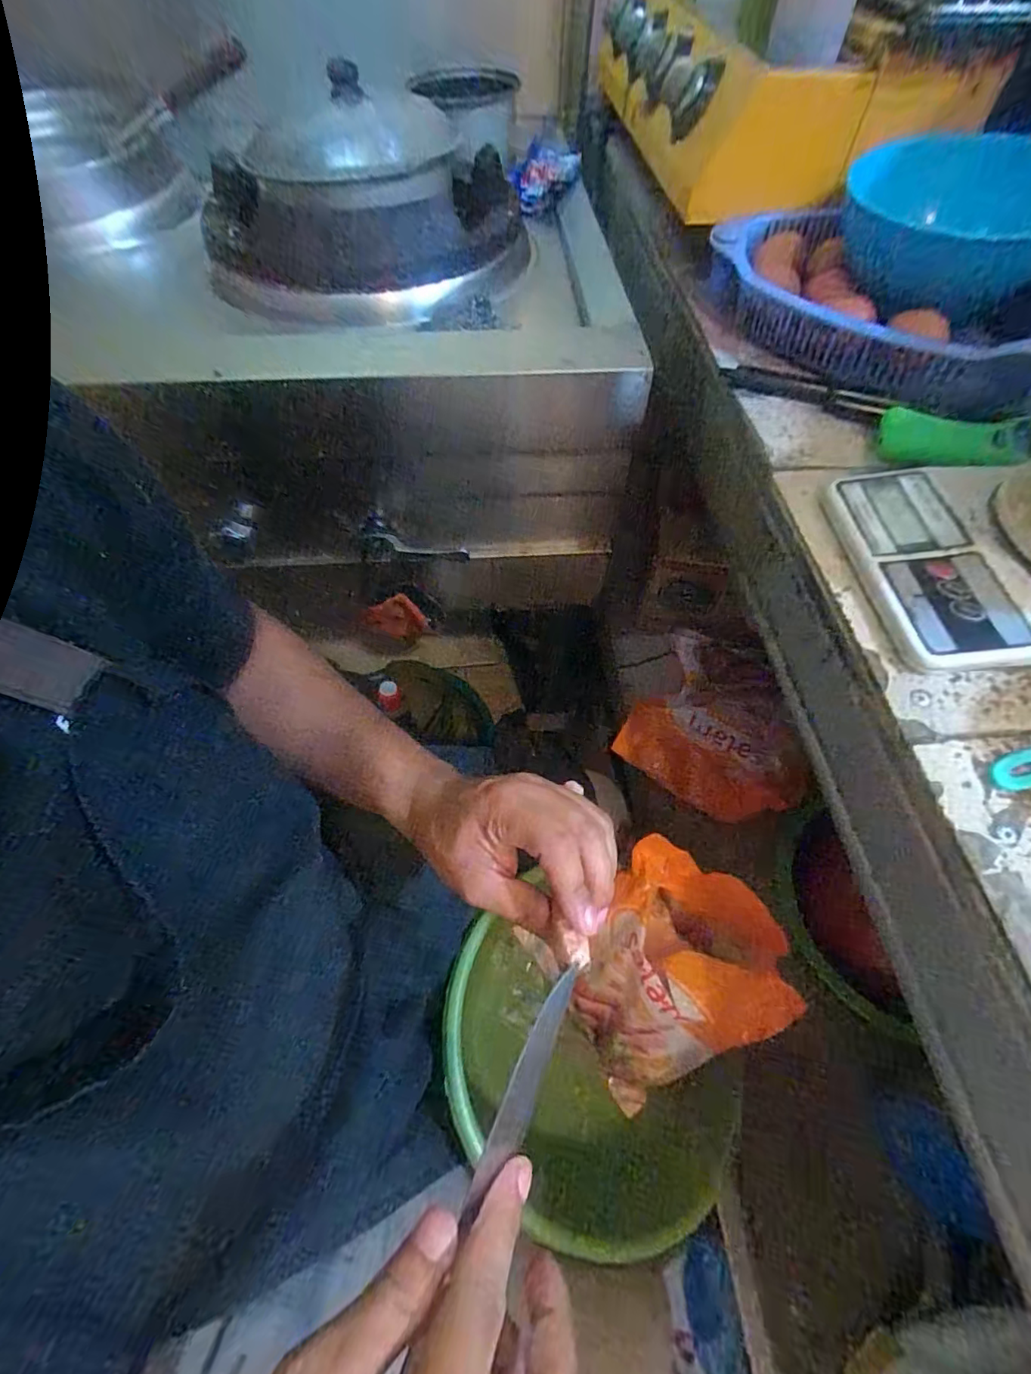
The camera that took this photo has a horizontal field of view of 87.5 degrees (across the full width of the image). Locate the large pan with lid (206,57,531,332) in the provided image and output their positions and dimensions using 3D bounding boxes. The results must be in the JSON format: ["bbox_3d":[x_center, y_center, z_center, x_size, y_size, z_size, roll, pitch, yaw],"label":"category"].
[{"bbox_3d":[-0.158,-0.519,0.577,0.303,0.131,0.250,11,60,6],"label":"large pan with lid"}]

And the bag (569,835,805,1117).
[{"bbox_3d":[0.145,0.270,0.527,0.181,0.162,0.180,-27,63,-15],"label":"bag"}]

